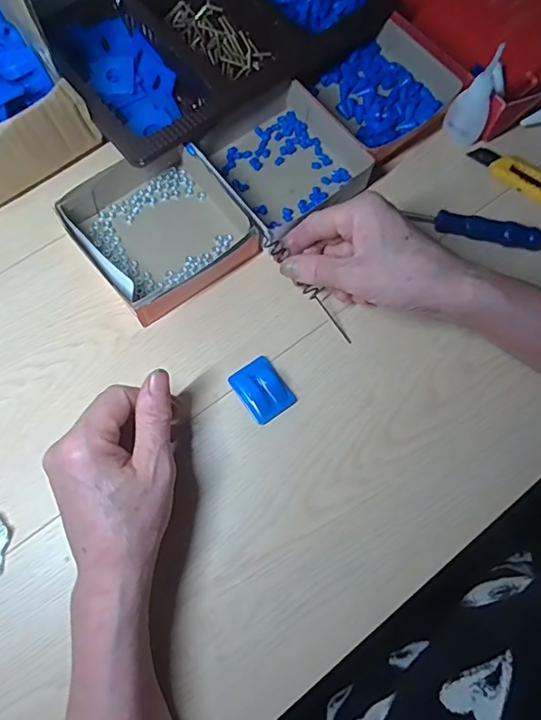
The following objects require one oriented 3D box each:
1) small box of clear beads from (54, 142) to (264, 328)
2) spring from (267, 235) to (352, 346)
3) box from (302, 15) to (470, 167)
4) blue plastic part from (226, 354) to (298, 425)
[{"bbox_3d":[-0.092,-0.115,0.429,0.131,0.037,0.136,-34,77,-11],"label":"small box of clear beads"},{"bbox_3d":[0.031,-0.055,0.411,0.012,0.010,0.104,-40,94,-12],"label":"spring"},{"bbox_3d":[0.102,-0.247,0.472,0.115,0.037,0.116,-38,78,-12],"label":"box"},{"bbox_3d":[-0.005,0.022,0.394,0.036,0.013,0.045,-33,77,-11],"label":"blue plastic part"}]

